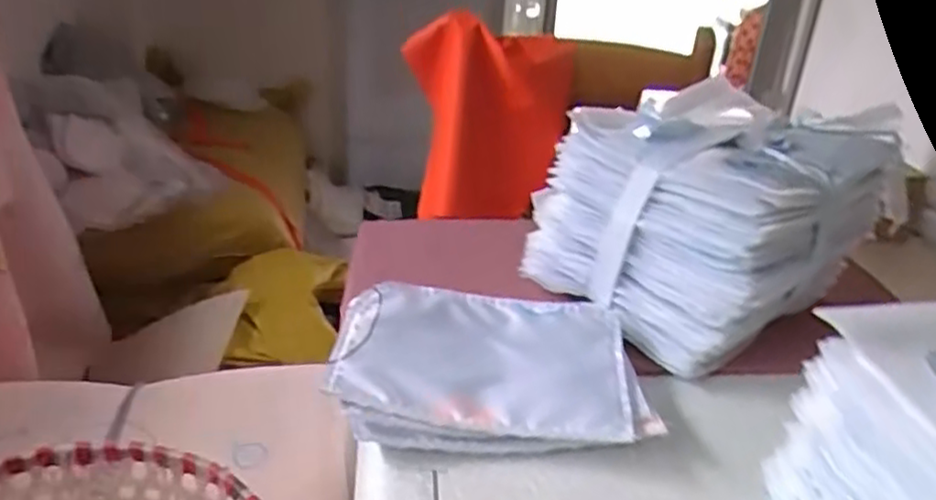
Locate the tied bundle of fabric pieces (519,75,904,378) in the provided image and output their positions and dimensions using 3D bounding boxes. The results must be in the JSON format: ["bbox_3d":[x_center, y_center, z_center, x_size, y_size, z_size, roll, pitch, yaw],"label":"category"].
[{"bbox_3d":[0.214,-0.044,0.627,0.261,0.142,0.193,-21,36,-36],"label":"tied bundle of fabric pieces"}]

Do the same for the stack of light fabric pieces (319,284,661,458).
[{"bbox_3d":[0.014,0.088,0.524,0.215,0.048,0.137,2,28,-1],"label":"stack of light fabric pieces"}]

